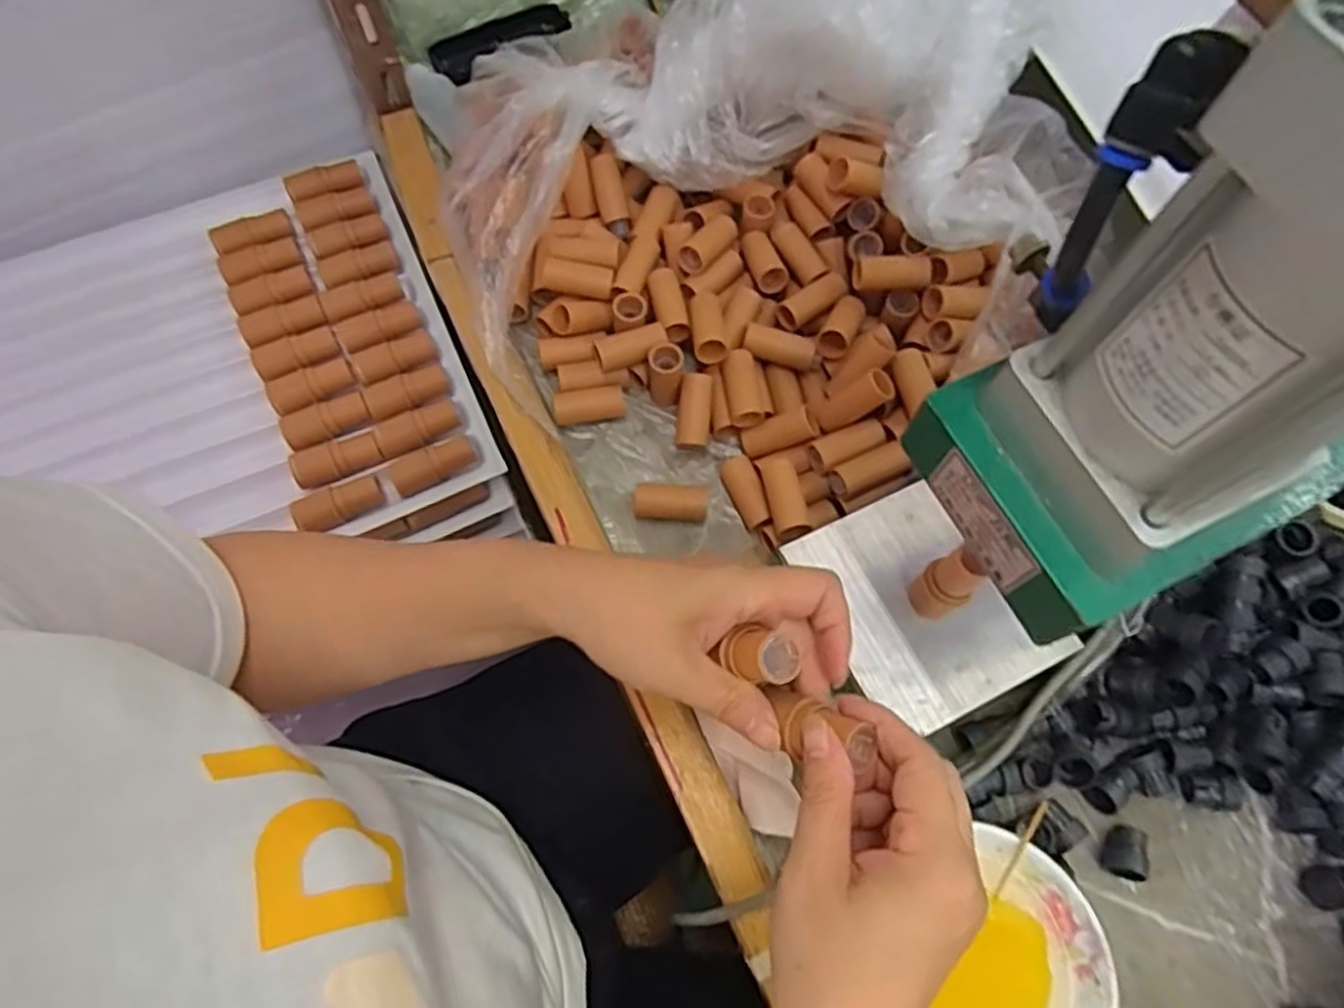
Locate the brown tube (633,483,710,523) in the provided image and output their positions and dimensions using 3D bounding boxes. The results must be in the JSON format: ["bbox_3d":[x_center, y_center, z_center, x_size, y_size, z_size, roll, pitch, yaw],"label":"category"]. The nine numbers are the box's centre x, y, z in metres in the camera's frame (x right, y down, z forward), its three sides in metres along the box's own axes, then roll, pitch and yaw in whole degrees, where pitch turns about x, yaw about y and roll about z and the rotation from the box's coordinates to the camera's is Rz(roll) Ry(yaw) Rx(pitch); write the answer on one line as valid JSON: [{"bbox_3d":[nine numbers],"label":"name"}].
[{"bbox_3d":[0.000,-0.002,0.486,0.046,0.015,0.020,8,67,2],"label":"brown tube"}]

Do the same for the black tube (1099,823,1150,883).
[{"bbox_3d":[0.241,0.186,0.418,0.021,0.022,0.027,11,68,3],"label":"black tube"}]

